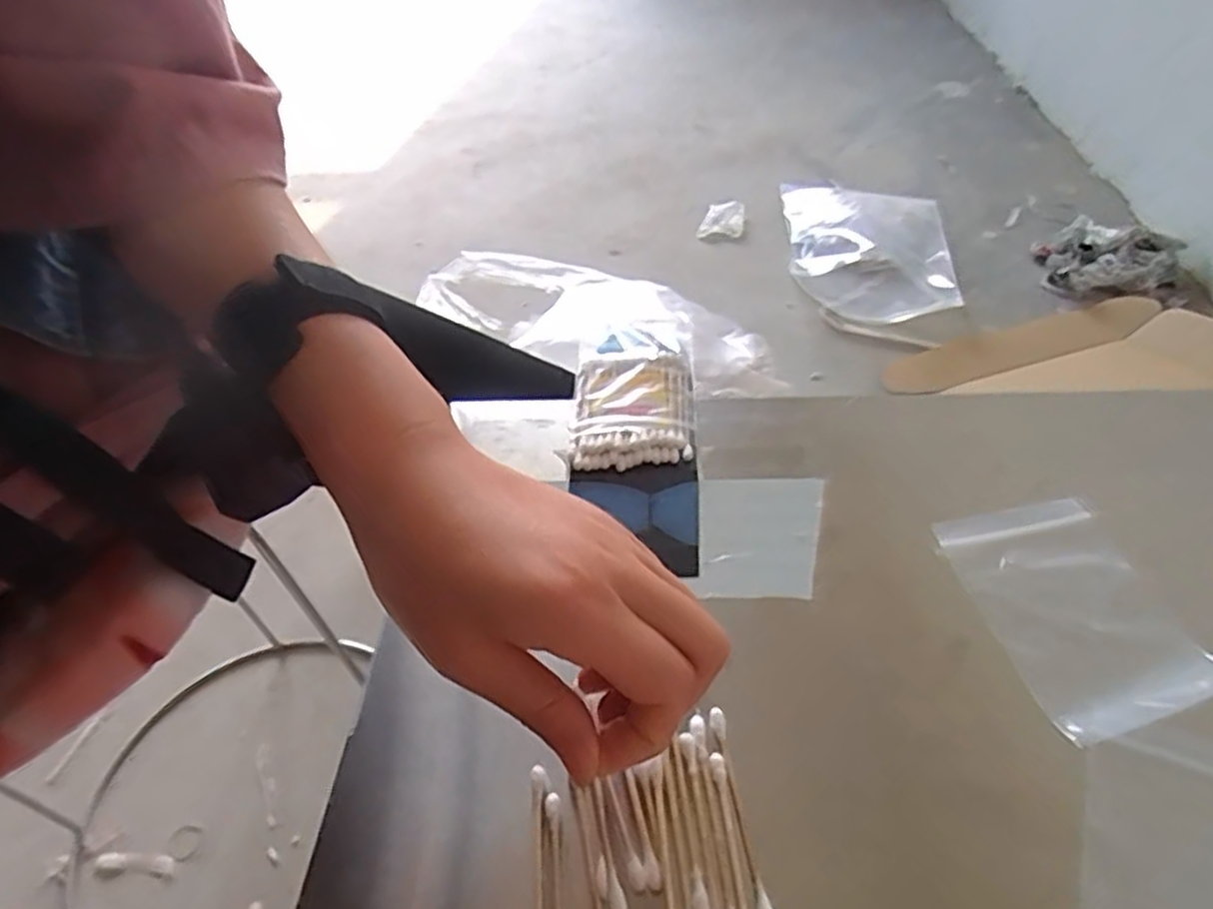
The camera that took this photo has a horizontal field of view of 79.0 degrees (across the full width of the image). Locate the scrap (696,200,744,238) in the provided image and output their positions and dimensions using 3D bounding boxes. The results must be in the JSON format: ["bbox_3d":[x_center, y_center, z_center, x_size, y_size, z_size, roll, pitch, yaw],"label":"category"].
[{"bbox_3d":[0.215,-0.448,1.390,0.085,0.024,0.083,0,46,7],"label":"scrap"}]

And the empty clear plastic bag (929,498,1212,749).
[{"bbox_3d":[0.183,0.059,0.288,0.067,0.005,0.095,-14,46,-6],"label":"empty clear plastic bag"}]

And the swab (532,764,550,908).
[{"bbox_3d":[-0.021,0.137,0.237,0.006,0.004,0.072,-6,46,2],"label":"swab"}]

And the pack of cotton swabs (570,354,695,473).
[{"bbox_3d":[0.012,-0.023,0.386,0.060,0.011,0.077,-3,46,4],"label":"pack of cotton swabs"}]

